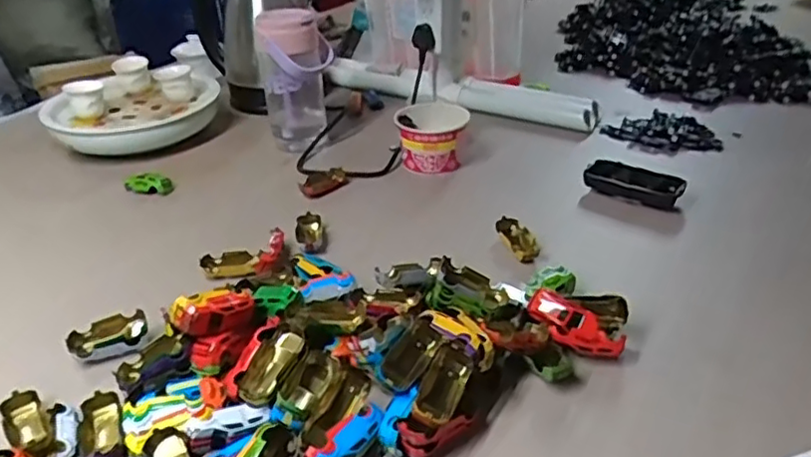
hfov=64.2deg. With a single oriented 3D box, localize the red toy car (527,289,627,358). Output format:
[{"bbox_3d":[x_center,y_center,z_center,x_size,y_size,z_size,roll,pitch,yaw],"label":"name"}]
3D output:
[{"bbox_3d":[0.141,0.081,0.541,0.082,0.026,0.031,34,46,24],"label":"red toy car"}]

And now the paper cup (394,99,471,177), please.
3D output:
[{"bbox_3d":[0.035,-0.117,0.850,0.095,0.074,0.075,-2,30,5],"label":"paper cup"}]

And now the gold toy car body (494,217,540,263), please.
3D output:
[{"bbox_3d":[0.121,0.011,0.684,0.029,0.028,0.058,-15,32,-16],"label":"gold toy car body"}]

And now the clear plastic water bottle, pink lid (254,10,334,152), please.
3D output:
[{"bbox_3d":[-0.145,-0.202,0.885,0.099,0.175,0.072,-10,31,-8],"label":"clear plastic water bottle, pink lid"}]

